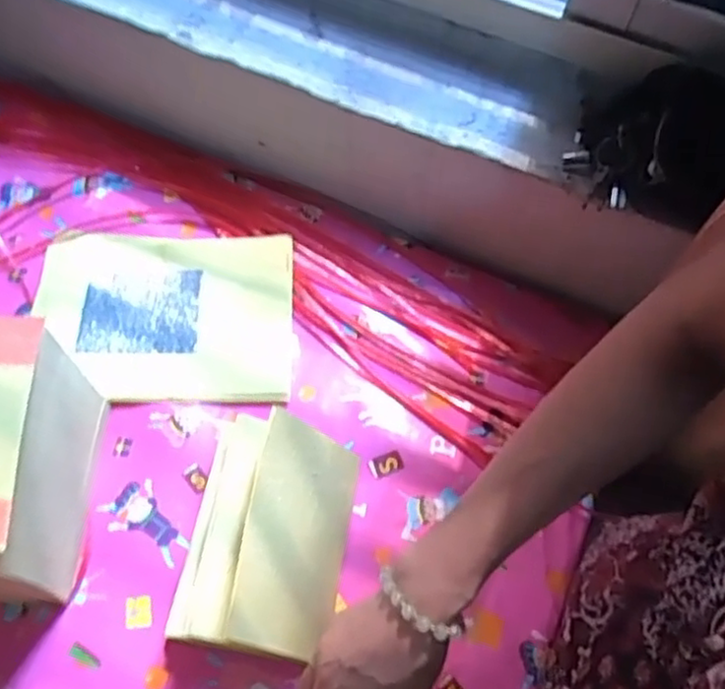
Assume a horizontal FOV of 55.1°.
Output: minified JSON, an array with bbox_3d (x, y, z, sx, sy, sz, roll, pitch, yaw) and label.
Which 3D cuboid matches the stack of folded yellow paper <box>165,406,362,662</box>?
[{"bbox_3d":[-0.069,0.140,0.516,0.108,0.088,0.162,10,62,3],"label":"stack of folded yellow paper"}]

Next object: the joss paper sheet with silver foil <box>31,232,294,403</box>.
[{"bbox_3d":[-0.184,-0.031,0.644,0.235,0.011,0.175,0,62,-3],"label":"joss paper sheet with silver foil"}]

